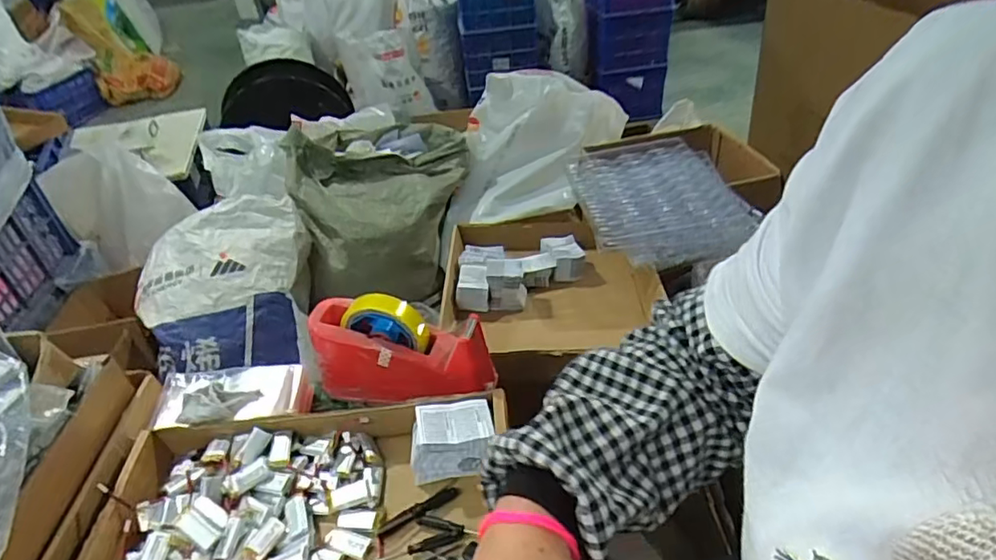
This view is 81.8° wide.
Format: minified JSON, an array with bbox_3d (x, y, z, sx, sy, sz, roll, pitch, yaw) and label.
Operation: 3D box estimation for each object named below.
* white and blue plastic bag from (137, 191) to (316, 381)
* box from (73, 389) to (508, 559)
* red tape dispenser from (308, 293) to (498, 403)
[{"bbox_3d":[-0.609,0.022,1.314,0.382,0.267,0.316,-19,39,-15],"label":"white and blue plastic bag"},{"bbox_3d":[-0.176,0.224,0.522,0.359,0.061,0.231,-6,37,1],"label":"box"},{"bbox_3d":[-0.108,0.077,0.637,0.198,0.109,0.067,5,39,16],"label":"red tape dispenser"}]

